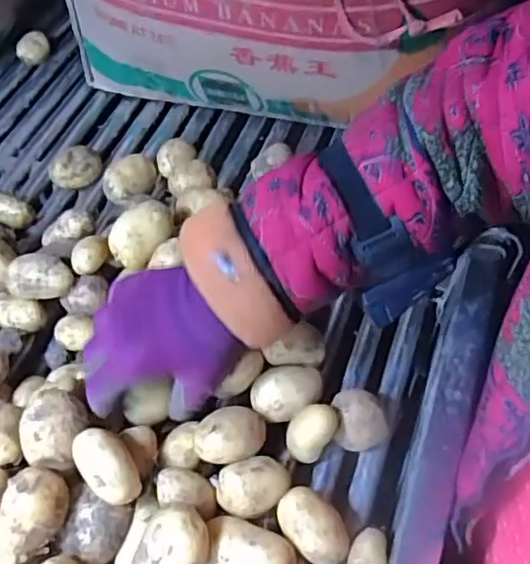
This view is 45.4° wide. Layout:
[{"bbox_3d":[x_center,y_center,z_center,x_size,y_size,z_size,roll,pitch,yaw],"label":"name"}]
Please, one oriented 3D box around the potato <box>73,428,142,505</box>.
[{"bbox_3d":[-0.107,0.124,0.424,0.032,0.024,0.054,-29,83,-27],"label":"potato"}]

